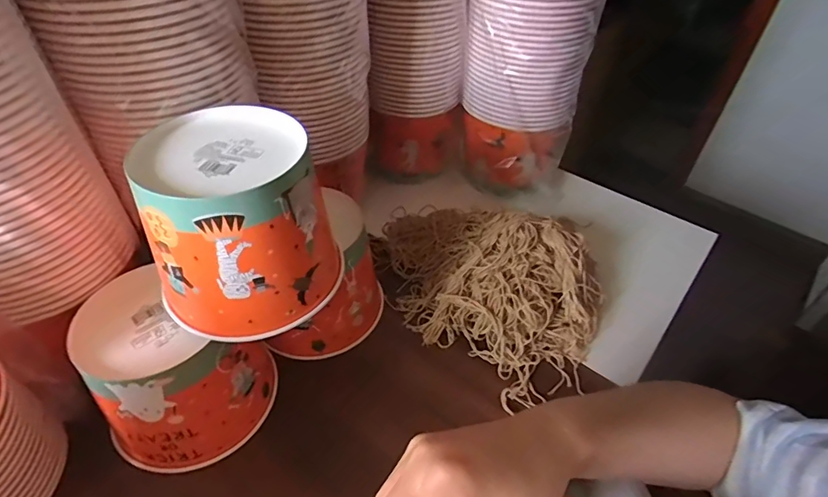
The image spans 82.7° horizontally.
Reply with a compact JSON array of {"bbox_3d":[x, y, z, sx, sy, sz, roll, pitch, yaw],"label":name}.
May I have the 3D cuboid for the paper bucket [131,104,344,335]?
[{"bbox_3d":[-0.142,-0.023,0.394,0.144,0.129,0.140,-17,48,-19],"label":"paper bucket"}]

